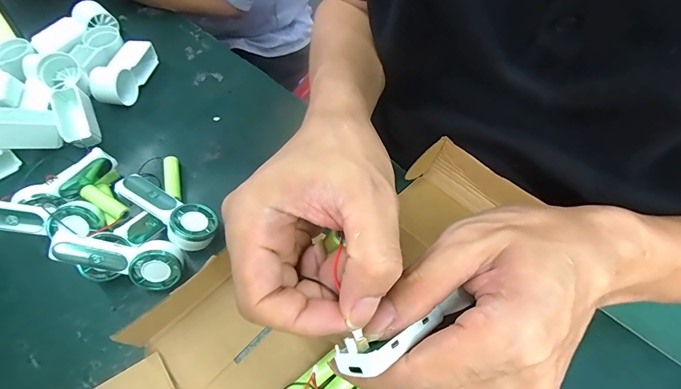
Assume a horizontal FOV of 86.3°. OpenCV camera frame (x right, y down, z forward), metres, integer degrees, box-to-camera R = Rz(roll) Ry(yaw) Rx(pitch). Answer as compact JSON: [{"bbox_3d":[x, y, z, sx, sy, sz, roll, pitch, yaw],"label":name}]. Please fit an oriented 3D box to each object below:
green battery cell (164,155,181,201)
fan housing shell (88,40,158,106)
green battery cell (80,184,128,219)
[{"bbox_3d":[-0.166,-0.016,0.360,0.012,0.011,0.049,-12,62,-7],"label":"green battery cell"},{"bbox_3d":[-0.241,-0.139,0.411,0.030,0.036,0.090,13,62,7],"label":"fan housing shell"},{"bbox_3d":[-0.216,0.008,0.334,0.053,0.014,0.015,32,65,5],"label":"green battery cell"}]

